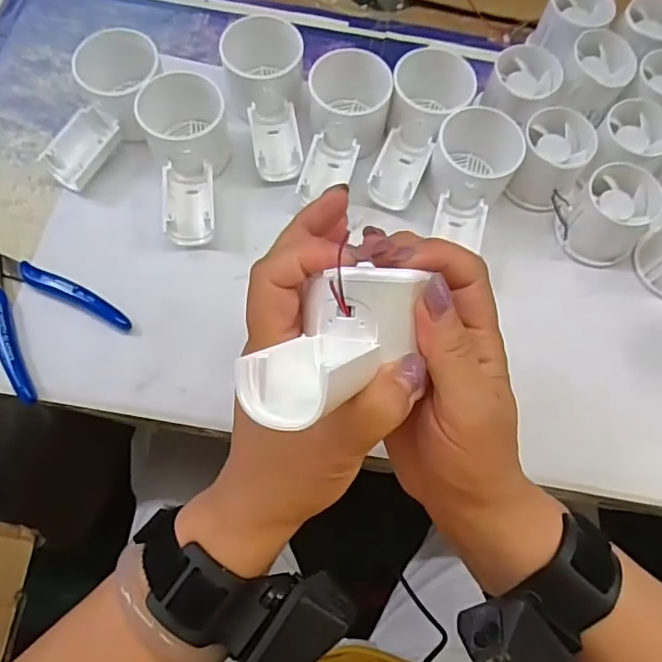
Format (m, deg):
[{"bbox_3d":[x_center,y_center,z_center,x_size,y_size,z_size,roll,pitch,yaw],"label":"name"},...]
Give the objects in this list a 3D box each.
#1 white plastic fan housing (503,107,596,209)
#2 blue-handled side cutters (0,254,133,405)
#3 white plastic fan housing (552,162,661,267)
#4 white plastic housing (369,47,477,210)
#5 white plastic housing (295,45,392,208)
[{"bbox_3d":[0.160,-0.125,0.415,0.049,0.046,0.060,26,71,7],"label":"white plastic fan housing"},{"bbox_3d":[-0.202,-0.018,0.375,0.115,0.012,0.078,43,73,12],"label":"blue-handled side cutters"},{"bbox_3d":[0.195,-0.084,0.402,0.058,0.048,0.063,1,69,-2],"label":"white plastic fan housing"},{"bbox_3d":[0.067,-0.151,0.416,0.055,0.052,0.122,19,70,4],"label":"white plastic housing"},{"bbox_3d":[0.012,-0.156,0.419,0.060,0.051,0.127,5,69,-1],"label":"white plastic housing"}]

